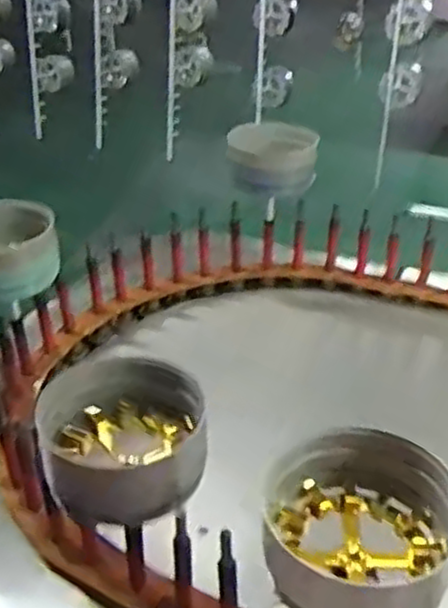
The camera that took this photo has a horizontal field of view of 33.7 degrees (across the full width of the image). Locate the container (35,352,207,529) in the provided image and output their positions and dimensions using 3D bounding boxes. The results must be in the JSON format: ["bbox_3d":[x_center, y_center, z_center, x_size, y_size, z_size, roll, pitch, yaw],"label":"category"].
[{"bbox_3d":[-0.085,0.110,0.630,0.137,0.099,0.127,-2,31,-8],"label":"container"}]

